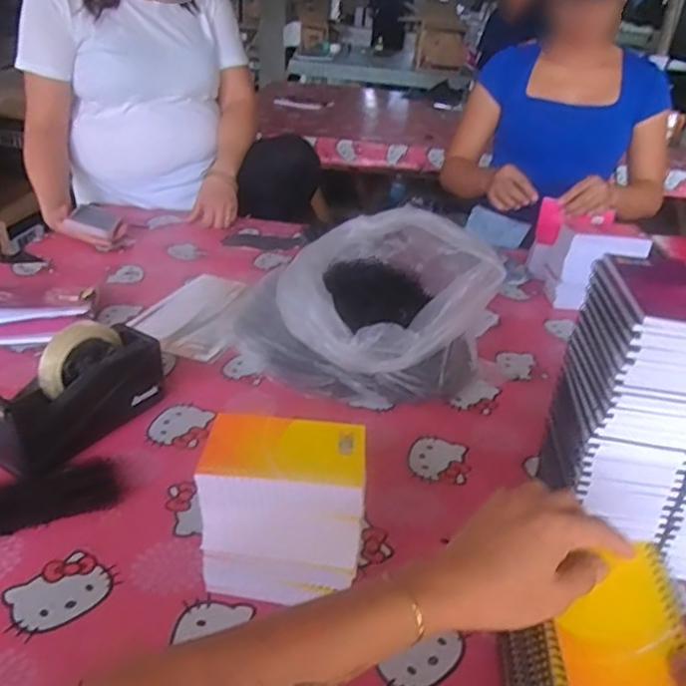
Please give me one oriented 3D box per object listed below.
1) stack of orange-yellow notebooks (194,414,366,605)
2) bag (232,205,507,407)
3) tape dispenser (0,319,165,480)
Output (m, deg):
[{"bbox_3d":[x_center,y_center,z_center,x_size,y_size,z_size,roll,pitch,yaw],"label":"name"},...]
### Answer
[{"bbox_3d":[-0.049,0.151,0.538,0.131,0.153,0.081,7,31,3],"label":"stack of orange-yellow notebooks"},{"bbox_3d":[0.017,-0.060,0.870,0.267,0.204,0.310,-15,35,-29],"label":"bag"},{"bbox_3d":[-0.303,0.054,0.701,0.065,0.120,0.204,19,34,26],"label":"tape dispenser"}]

